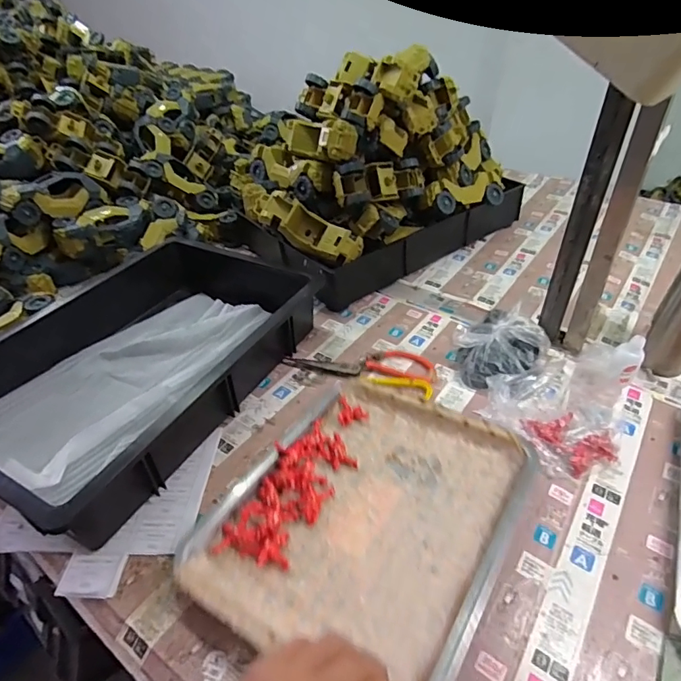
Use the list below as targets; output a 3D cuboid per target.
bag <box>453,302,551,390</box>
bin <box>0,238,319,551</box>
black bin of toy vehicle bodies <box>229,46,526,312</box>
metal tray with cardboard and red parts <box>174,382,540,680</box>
[{"bbox_3d":[0.212,0.013,0.630,0.108,0.054,0.141,29,49,33],"label":"bag"},{"bbox_3d":[-0.255,0.011,0.640,0.323,0.091,0.471,18,44,24],"label":"bin"},{"bbox_3d":[0.053,-0.308,0.840,0.473,0.294,0.305,-26,45,-24],"label":"black bin of toy vehicle bodies"},{"bbox_3d":[0.025,0.165,0.475,0.258,0.037,0.299,21,46,26],"label":"metal tray with cardboard and red parts"}]

